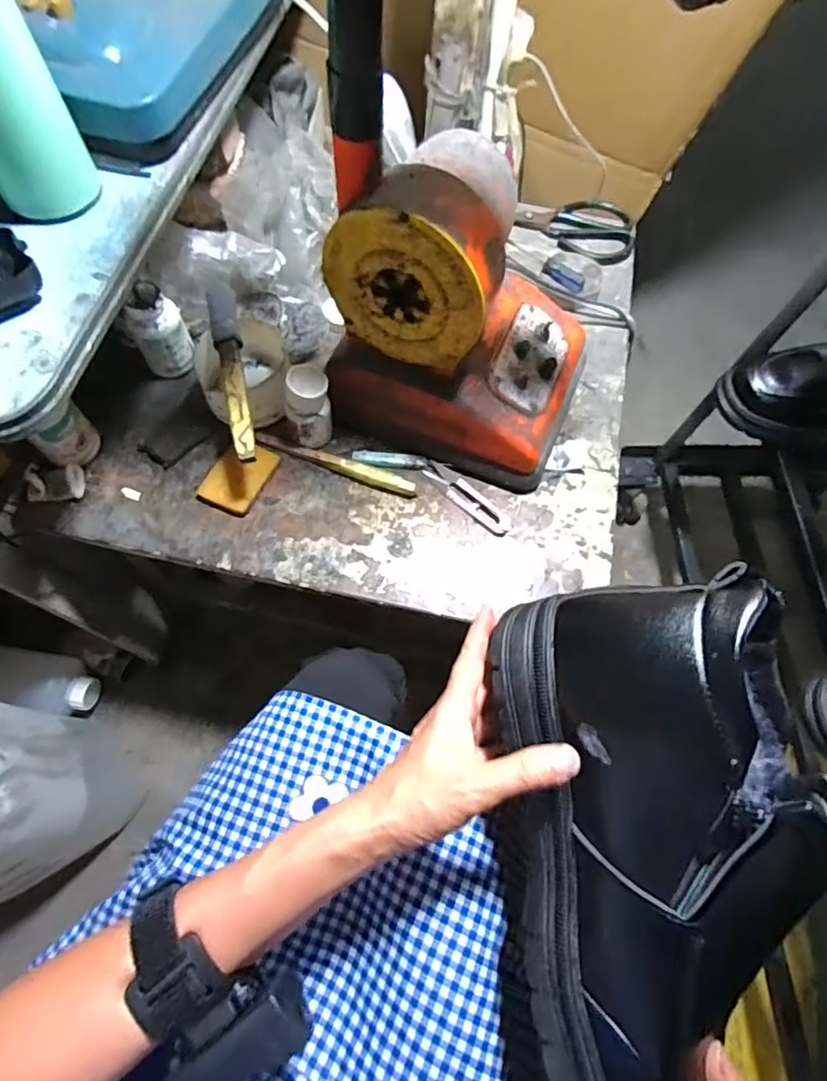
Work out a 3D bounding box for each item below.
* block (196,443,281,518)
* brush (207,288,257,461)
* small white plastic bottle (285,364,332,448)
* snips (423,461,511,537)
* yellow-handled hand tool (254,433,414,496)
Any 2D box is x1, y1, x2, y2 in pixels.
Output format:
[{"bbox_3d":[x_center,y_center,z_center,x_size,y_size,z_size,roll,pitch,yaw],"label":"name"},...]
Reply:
[{"bbox_3d":[-0.167,-0.061,0.523,0.048,0.011,0.071,28,78,2],"label":"block"},{"bbox_3d":[-0.161,-0.149,0.490,0.023,0.020,0.177,-12,68,-8],"label":"brush"},{"bbox_3d":[-0.099,-0.126,0.522,0.040,0.080,0.042,-12,68,-8],"label":"small white plastic bottle"},{"bbox_3d":[0.053,-0.041,0.540,0.101,0.006,0.024,41,71,13],"label":"snips"},{"bbox_3d":[-0.076,-0.077,0.541,0.164,0.011,0.017,20,68,5],"label":"yellow-handled hand tool"}]

